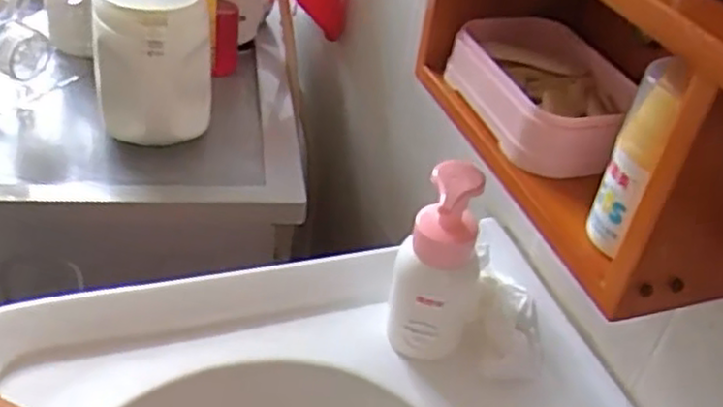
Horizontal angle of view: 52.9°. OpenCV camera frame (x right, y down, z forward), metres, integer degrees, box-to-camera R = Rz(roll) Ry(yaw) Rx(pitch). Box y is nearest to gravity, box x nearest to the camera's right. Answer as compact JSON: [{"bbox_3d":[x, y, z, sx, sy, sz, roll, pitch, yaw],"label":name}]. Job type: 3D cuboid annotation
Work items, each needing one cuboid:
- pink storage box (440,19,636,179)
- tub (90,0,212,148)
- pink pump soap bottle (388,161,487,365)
[{"bbox_3d":[0.115,-0.072,0.457,0.099,0.040,0.139,-14,42,-25],"label":"pink storage box"},{"bbox_3d":[-0.229,-0.142,0.800,0.116,0.178,0.104,-6,40,-17],"label":"tub"},{"bbox_3d":[0.056,0.045,0.537,0.062,0.161,0.053,16,38,10],"label":"pink pump soap bottle"}]

